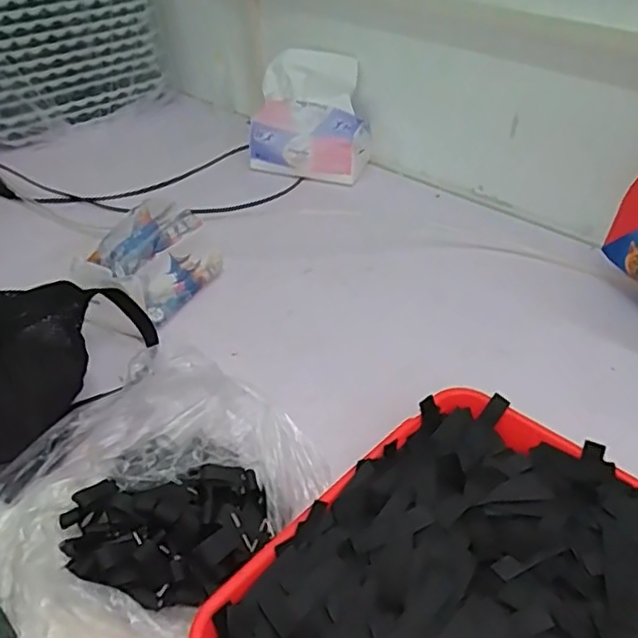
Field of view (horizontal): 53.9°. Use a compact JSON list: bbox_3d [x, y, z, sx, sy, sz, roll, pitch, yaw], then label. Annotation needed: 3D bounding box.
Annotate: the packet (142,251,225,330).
[{"bbox_3d":[-0.150,-0.040,0.673,0.036,0.036,0.126,20,43,22],"label":"packet"}]

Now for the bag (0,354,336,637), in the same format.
[{"bbox_3d":[-0.127,0.130,0.448,0.213,0.051,0.223,21,44,23],"label":"bag"}]

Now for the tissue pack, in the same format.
[{"bbox_3d":[-0.011,-0.286,0.888,0.164,0.141,0.100,9,40,10],"label":"tissue pack"}]

